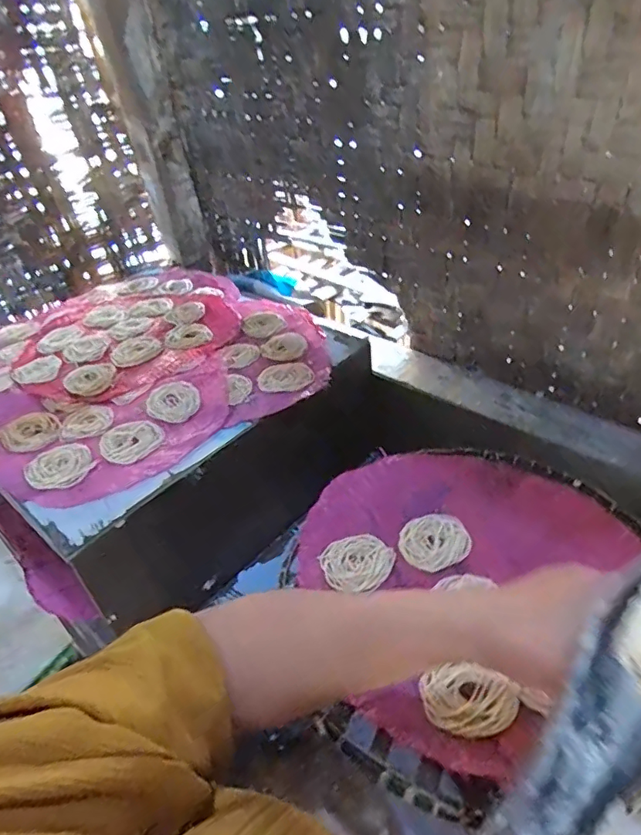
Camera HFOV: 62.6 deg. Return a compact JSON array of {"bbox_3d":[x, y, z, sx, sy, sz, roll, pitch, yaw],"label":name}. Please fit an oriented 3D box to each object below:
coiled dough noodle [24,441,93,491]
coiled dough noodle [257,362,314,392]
[{"bbox_3d":[-0.327,0.060,0.660,0.075,0.007,0.082,-25,42,-21],"label":"coiled dough noodle"},{"bbox_3d":[-0.053,-0.061,0.780,0.080,0.006,0.066,-10,39,-4],"label":"coiled dough noodle"}]

